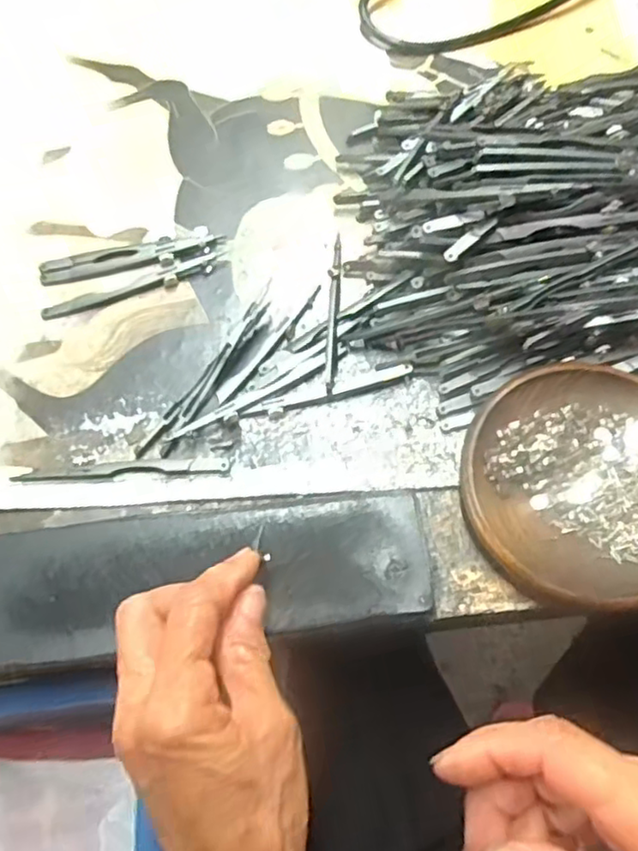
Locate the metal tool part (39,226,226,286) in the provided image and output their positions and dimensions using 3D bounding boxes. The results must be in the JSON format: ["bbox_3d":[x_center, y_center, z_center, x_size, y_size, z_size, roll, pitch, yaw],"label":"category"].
[{"bbox_3d":[-0.110,-0.099,0.383,0.104,0.004,0.021,-14,65,-4],"label":"metal tool part"}]

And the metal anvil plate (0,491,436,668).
[{"bbox_3d":[-0.058,0.068,0.297,0.212,0.012,0.060,-7,65,-1],"label":"metal anvil plate"}]

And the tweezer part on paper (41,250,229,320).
[{"bbox_3d":[-0.103,-0.079,0.371,0.107,0.004,0.013,-19,65,-7],"label":"tweezer part on paper"}]

